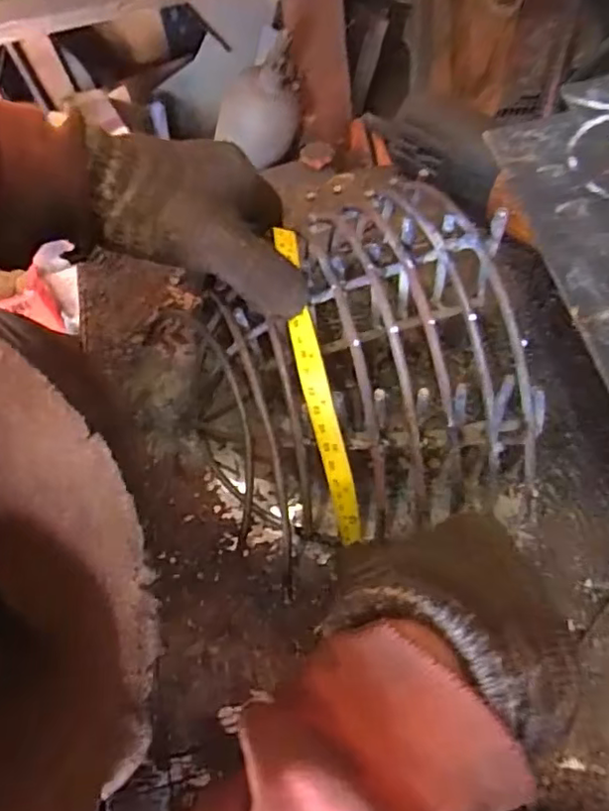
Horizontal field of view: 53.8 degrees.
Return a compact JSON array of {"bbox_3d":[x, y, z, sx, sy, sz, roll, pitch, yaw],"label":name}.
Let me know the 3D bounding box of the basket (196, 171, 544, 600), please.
[{"bbox_3d":[0.031,-0.003,0.343,0.184,0.126,0.141,-19,60,-8],"label":"basket"}]

